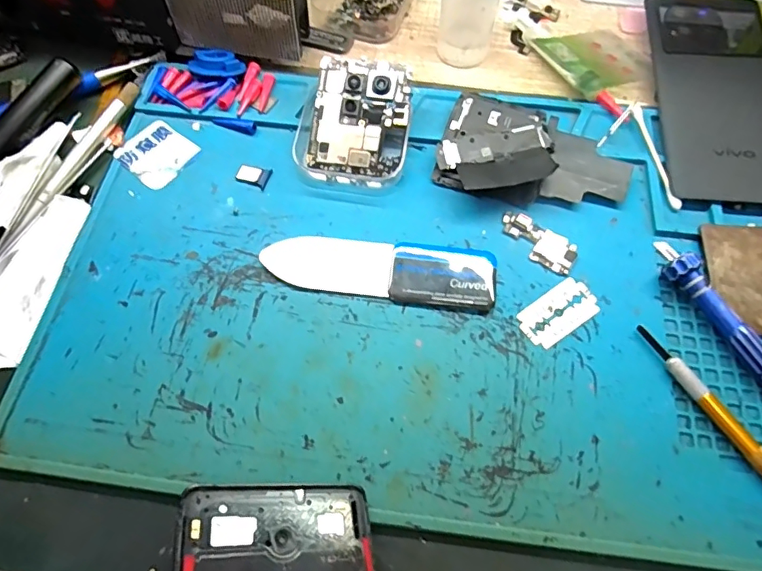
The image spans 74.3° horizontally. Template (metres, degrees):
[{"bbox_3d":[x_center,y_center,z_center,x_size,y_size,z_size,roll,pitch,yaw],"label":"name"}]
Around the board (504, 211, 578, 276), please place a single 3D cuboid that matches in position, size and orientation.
[{"bbox_3d":[0.084,-0.024,0.269,0.043,0.004,0.021,32,70,14],"label":"board"}]

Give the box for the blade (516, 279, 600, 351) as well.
[{"bbox_3d":[0.090,0.013,0.253,0.042,0.004,0.023,-32,69,-13],"label":"blade"}]

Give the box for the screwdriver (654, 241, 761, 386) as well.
[{"bbox_3d":[0.169,0.024,0.239,0.018,0.016,0.113,-24,68,-10],"label":"screwdriver"}]

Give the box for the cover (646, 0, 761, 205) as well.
[{"bbox_3d":[0.206,-0.120,0.306,0.072,0.010,0.159,6,66,3],"label":"cover"}]

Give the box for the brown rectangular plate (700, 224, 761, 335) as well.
[{"bbox_3d":[0.187,-0.005,0.258,0.037,0.004,0.059,5,66,3],"label":"brown rectangular plate"}]

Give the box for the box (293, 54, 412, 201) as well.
[{"bbox_3d":[-0.015,-0.089,0.286,0.060,0.028,0.072,9,66,5],"label":"box"}]

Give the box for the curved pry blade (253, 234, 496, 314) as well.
[{"bbox_3d":[0.000,-0.010,0.263,0.119,0.005,0.035,6,66,3],"label":"curved pry blade"}]

